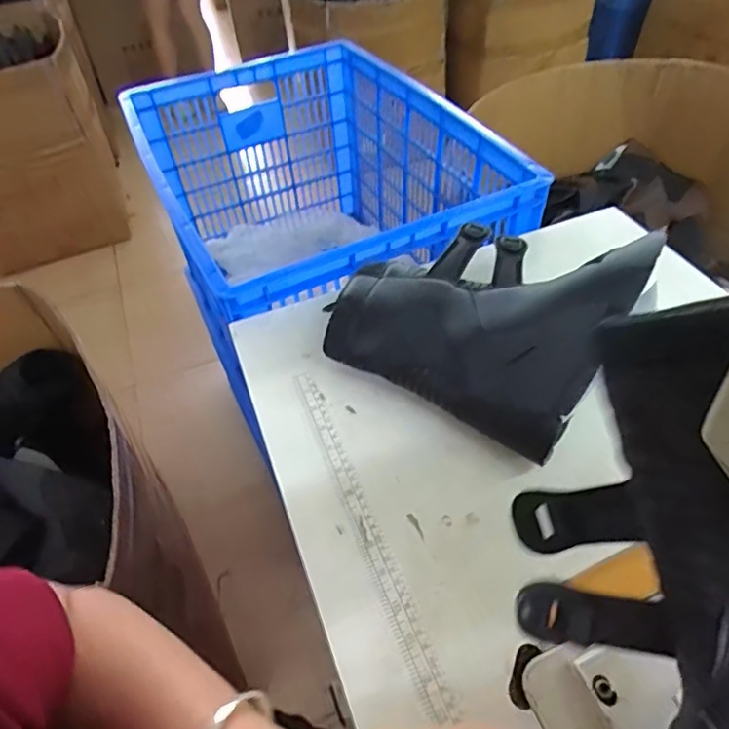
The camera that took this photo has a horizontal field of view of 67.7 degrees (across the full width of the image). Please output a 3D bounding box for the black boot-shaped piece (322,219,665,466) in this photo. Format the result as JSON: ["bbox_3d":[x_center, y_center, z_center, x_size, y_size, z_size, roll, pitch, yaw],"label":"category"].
[{"bbox_3d":[0.114,-0.068,0.542,0.259,0.107,0.215,25,55,25],"label":"black boot-shaped piece"}]

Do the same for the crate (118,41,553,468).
[{"bbox_3d":[-0.082,-0.247,1.040,0.511,0.407,0.770,-21,50,-14],"label":"crate"}]

